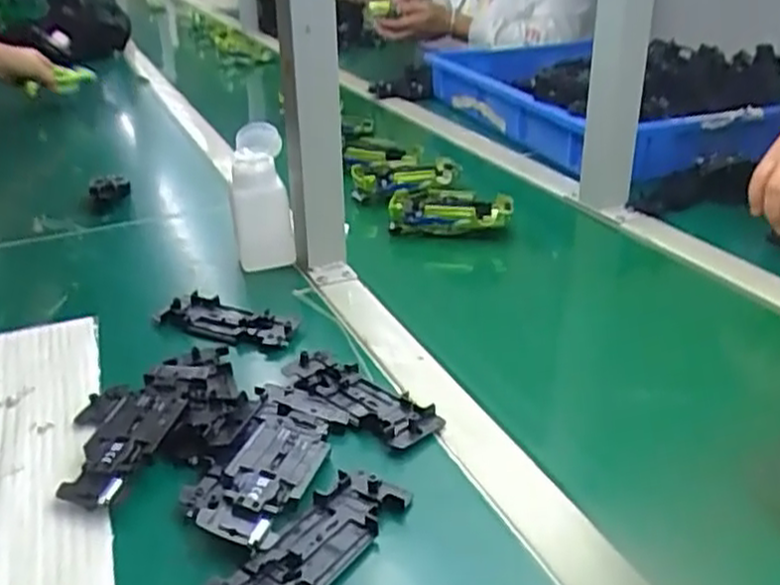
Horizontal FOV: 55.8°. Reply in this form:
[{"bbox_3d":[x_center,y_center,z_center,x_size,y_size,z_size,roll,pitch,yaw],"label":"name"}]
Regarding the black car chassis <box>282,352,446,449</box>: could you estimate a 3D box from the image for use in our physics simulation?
[{"bbox_3d":[-0.022,0.072,0.510,0.120,0.014,0.044,21,35,35],"label":"black car chassis"}]

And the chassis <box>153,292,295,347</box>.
[{"bbox_3d":[-0.136,0.023,0.604,0.120,0.012,0.042,16,32,29],"label":"chassis"}]

